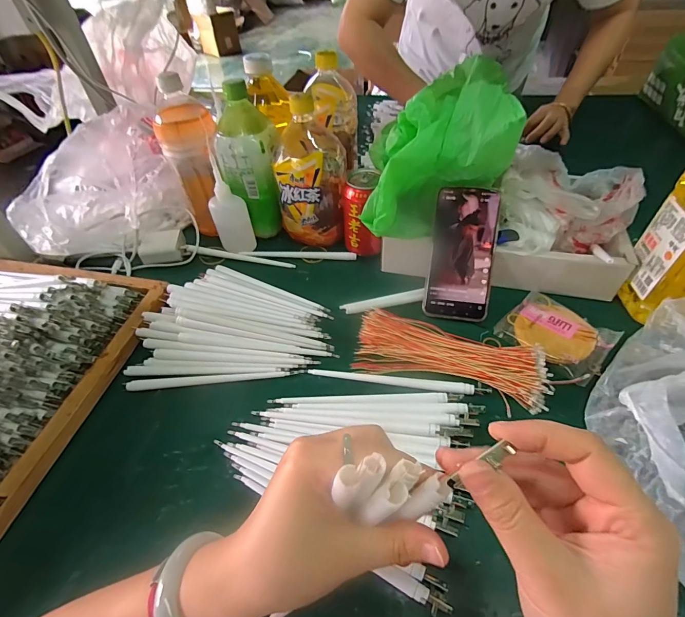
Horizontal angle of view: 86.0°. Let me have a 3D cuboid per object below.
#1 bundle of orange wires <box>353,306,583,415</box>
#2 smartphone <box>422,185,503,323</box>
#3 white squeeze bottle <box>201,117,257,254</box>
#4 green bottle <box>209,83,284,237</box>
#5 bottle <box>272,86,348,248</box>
[{"bbox_3d":[0.125,0.053,0.408,0.220,0.018,0.077,14,52,16],"label":"bundle of orange wires"},{"bbox_3d":[0.148,-0.067,0.453,0.075,0.007,0.160,8,94,11],"label":"smartphone"},{"bbox_3d":[-0.169,-0.155,0.527,0.051,0.155,0.052,-20,51,-13],"label":"white squeeze bottle"},{"bbox_3d":[-0.129,-0.203,0.527,0.079,0.195,0.070,-2,49,2],"label":"green bottle"},{"bbox_3d":[-0.046,-0.195,0.524,0.093,0.191,0.103,-9,49,-3],"label":"bottle"}]

